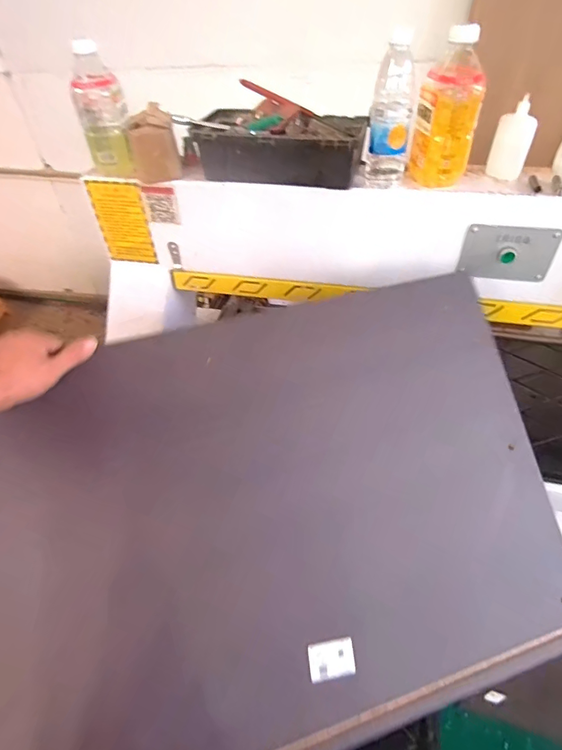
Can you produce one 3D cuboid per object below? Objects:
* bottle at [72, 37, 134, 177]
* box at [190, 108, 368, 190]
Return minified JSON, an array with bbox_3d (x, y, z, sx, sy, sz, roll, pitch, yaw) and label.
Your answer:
[{"bbox_3d":[-0.329,-0.481,0.766,0.087,0.196,0.064,-14,45,-10],"label":"bottle"},{"bbox_3d":[-0.026,-0.427,0.774,0.360,0.087,0.184,11,46,14],"label":"box"}]

